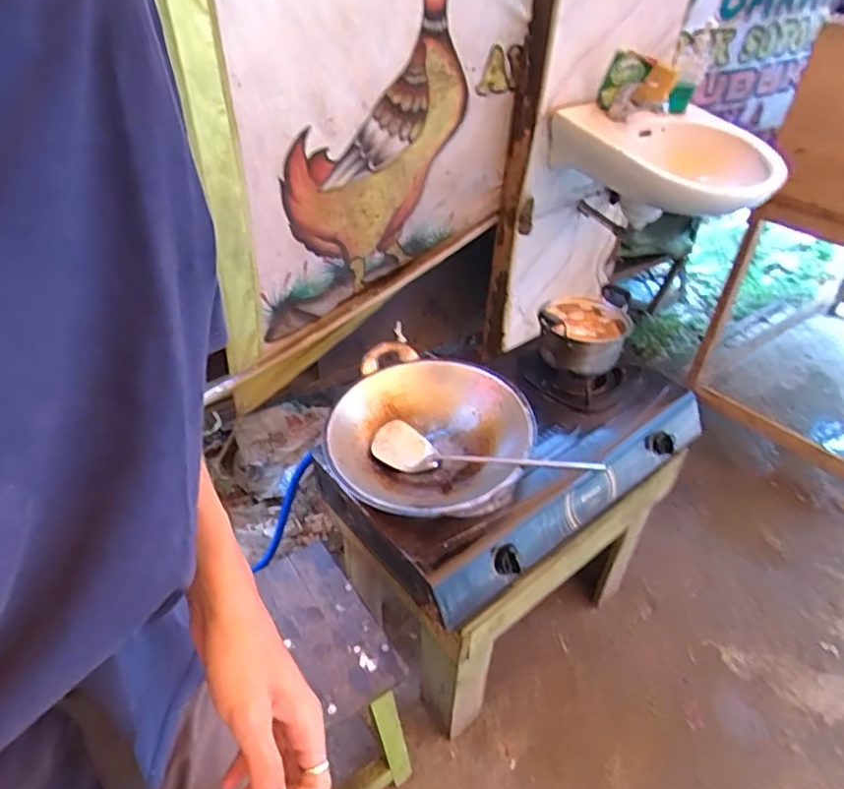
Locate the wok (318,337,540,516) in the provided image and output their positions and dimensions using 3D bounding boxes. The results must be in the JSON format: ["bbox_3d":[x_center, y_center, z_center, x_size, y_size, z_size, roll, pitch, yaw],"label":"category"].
[{"bbox_3d":[0.008,0.071,0.960,0.311,0.101,0.303,0,38,0],"label":"wok"}]

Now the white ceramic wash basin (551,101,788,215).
[{"bbox_3d":[0.580,-0.560,1.343,0.430,0.127,0.391,3,41,-3],"label":"white ceramic wash basin"}]

